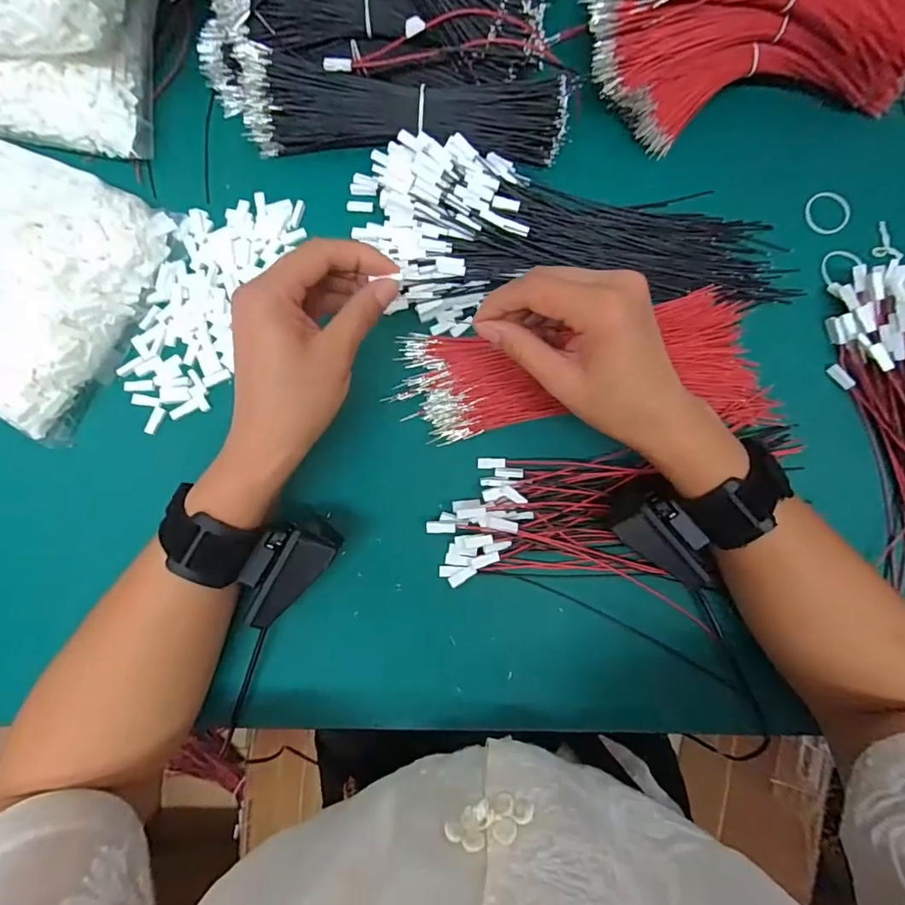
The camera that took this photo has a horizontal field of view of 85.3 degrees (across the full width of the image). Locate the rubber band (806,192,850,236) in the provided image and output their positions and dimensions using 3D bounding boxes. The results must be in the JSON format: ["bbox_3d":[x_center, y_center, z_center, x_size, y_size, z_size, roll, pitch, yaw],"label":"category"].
[{"bbox_3d":[0.292,-0.187,0.381,0.033,0.004,0.036,0,82,-2],"label":"rubber band"}]

